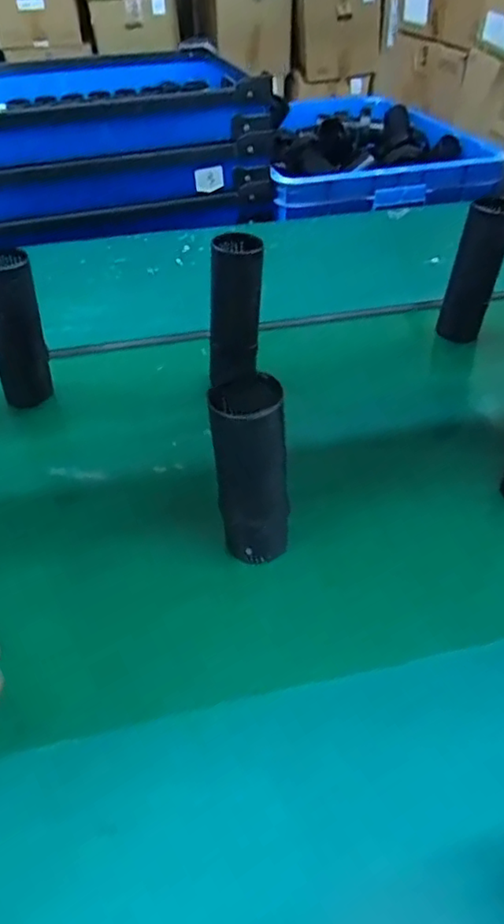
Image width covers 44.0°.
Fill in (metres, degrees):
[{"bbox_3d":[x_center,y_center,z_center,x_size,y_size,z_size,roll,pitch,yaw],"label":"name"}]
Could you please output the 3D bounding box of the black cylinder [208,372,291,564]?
[{"bbox_3d":[0.000,0.013,0.487,0.059,0.156,0.052,-5,42,-7],"label":"black cylinder"}]

